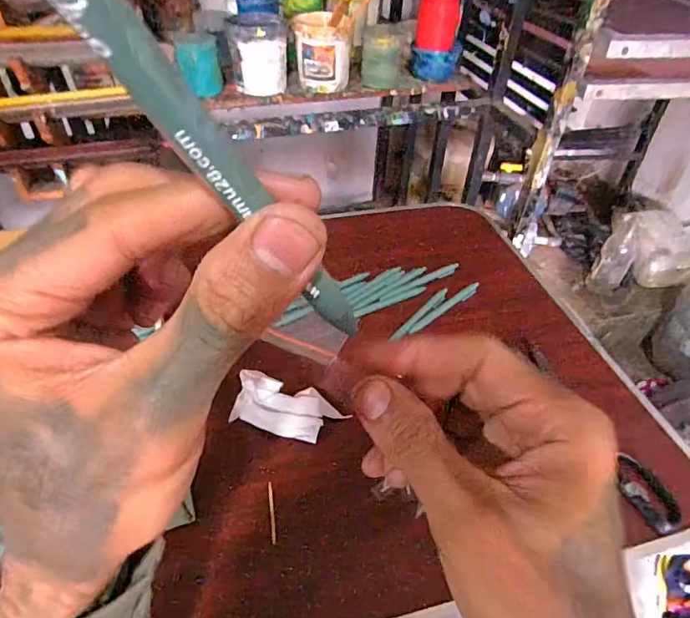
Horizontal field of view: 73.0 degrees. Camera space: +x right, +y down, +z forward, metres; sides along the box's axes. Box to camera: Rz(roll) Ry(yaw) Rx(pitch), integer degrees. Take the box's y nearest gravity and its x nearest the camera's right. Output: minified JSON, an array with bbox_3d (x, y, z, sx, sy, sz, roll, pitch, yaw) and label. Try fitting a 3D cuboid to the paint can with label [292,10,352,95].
[{"bbox_3d":[-0.047,-0.531,0.966,0.114,0.129,0.136,3,44,0],"label":"paint can with label"}]

